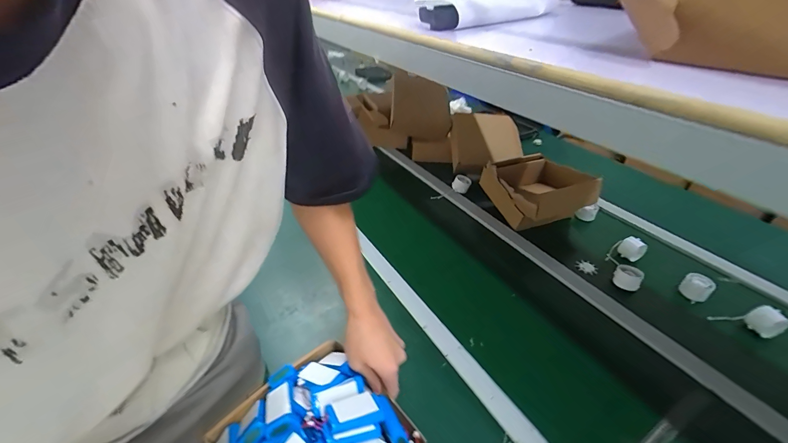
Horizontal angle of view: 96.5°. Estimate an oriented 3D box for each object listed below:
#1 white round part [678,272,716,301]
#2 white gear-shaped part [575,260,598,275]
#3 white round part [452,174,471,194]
[{"bbox_3d":[0.643,0.139,0.747,0.050,0.051,0.050,0,37,0],"label":"white round part"},{"bbox_3d":[0.451,0.107,0.823,0.044,0.018,0.031,17,40,21],"label":"white gear-shaped part"},{"bbox_3d":[0.207,-0.112,1.079,0.057,0.045,0.054,10,38,12],"label":"white round part"}]

